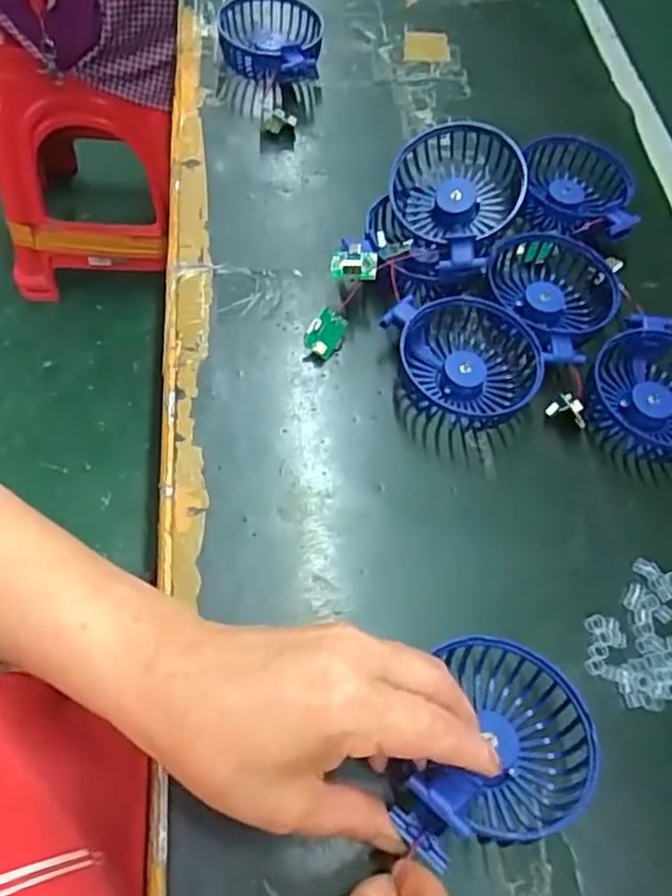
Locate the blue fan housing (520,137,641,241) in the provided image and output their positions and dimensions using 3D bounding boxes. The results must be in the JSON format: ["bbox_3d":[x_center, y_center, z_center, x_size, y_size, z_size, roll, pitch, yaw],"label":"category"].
[{"bbox_3d":[0.185,-0.198,0.507,0.079,0.028,0.095,11,62,1],"label":"blue fan housing"}]

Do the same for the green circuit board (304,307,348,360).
[{"bbox_3d":[-0.007,-0.076,0.434,0.023,0.005,0.029,33,92,-12],"label":"green circuit board"}]

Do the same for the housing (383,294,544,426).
[{"bbox_3d":[0.085,-0.061,0.426,0.082,0.034,0.090,2,62,-3],"label":"housing"}]

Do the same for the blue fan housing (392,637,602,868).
[{"bbox_3d":[0.069,0.134,0.298,0.096,0.050,0.090,-11,63,-10],"label":"blue fan housing"}]

